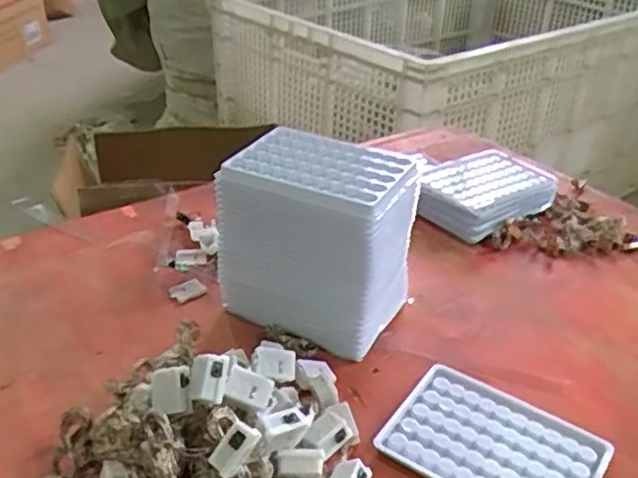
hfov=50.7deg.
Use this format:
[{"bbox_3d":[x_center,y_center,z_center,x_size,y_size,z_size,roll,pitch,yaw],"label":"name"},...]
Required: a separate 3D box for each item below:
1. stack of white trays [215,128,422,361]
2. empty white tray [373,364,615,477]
[{"bbox_3d":[0.000,0.002,0.533,0.127,0.137,0.097,21,38,28],"label":"stack of white trays"},{"bbox_3d":[0.116,0.137,0.445,0.129,0.012,0.095,22,38,29],"label":"empty white tray"}]

